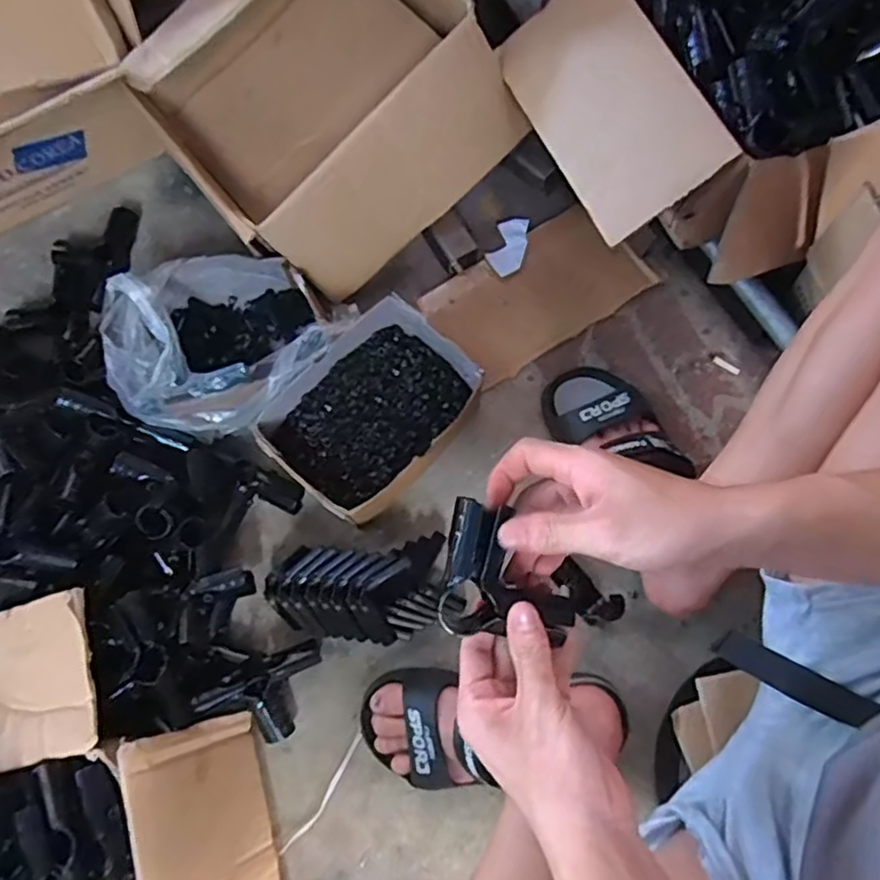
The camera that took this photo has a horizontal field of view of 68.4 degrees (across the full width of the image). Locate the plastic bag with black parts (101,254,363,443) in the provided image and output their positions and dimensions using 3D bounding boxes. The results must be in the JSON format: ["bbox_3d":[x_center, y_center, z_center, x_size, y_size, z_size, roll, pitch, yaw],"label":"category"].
[{"bbox_3d":[-0.235,-0.110,0.701,0.203,0.139,0.223,37,78,10],"label":"plastic bag with black parts"}]

